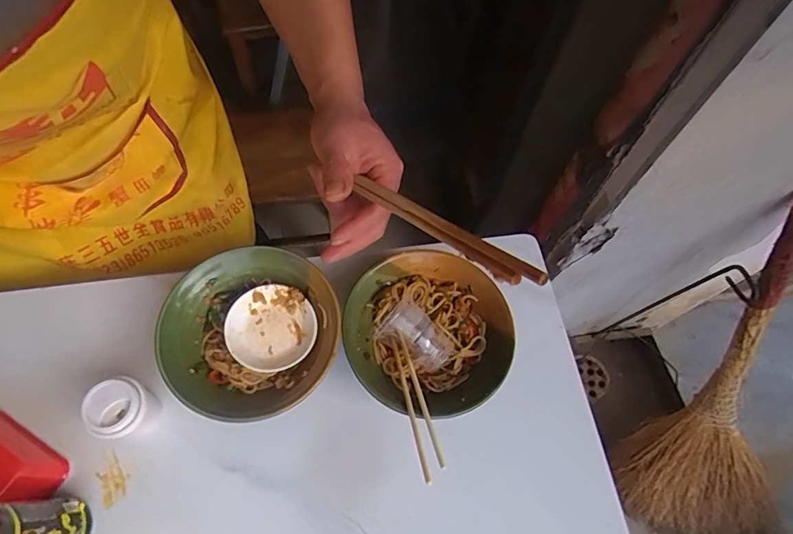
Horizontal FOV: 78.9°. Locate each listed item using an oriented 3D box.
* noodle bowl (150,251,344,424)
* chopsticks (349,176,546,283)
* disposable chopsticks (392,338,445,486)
[{"bbox_3d":[-0.156,0.072,0.525,0.185,0.061,0.174,1,65,-3],"label":"noodle bowl"},{"bbox_3d":[0.021,-0.027,0.308,0.012,0.012,0.193,-35,36,-13],"label":"chopsticks"},{"bbox_3d":[0.021,0.141,0.506,0.022,0.012,0.167,-10,44,-6],"label":"disposable chopsticks"}]

